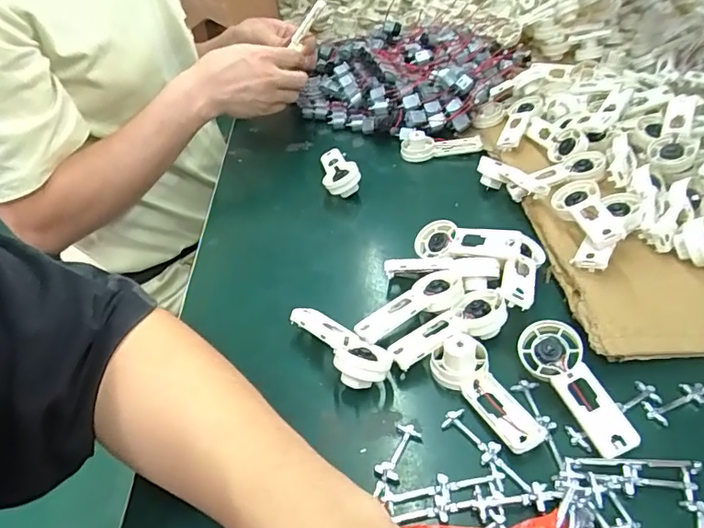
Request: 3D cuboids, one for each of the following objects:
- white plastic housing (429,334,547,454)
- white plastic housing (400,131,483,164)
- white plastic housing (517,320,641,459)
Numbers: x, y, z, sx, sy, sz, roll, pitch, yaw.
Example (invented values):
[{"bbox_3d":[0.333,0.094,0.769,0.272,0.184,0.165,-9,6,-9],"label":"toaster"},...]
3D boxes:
[{"bbox_3d":[0.086,0.085,0.335,0.039,0.027,0.084,-15,41,-13],"label":"white plastic housing"},{"bbox_3d":[0.106,-0.141,0.608,0.092,0.028,0.022,-6,40,-2],"label":"white plastic housing"},{"bbox_3d":[0.144,0.076,0.328,0.039,0.009,0.094,-35,50,8],"label":"white plastic housing"}]

